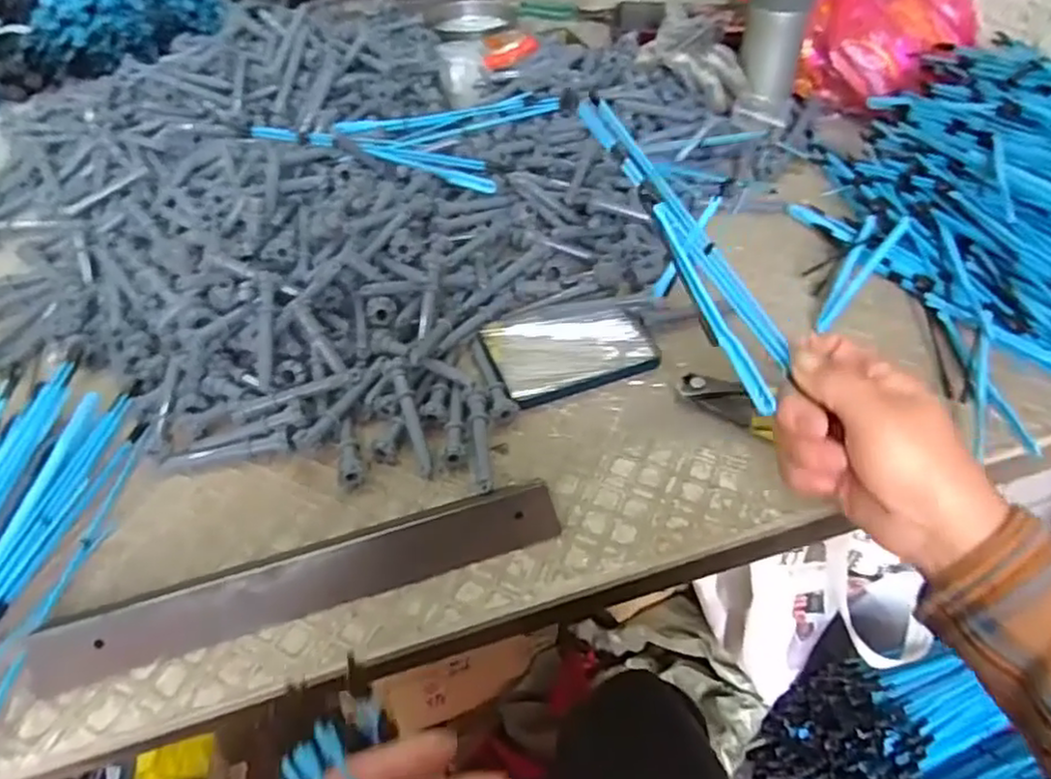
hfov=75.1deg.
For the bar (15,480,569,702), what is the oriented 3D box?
[{"bbox_3d":[-0.135,0.116,0.427,0.315,0.028,0.042,-14,49,-10],"label":"bar"}]

